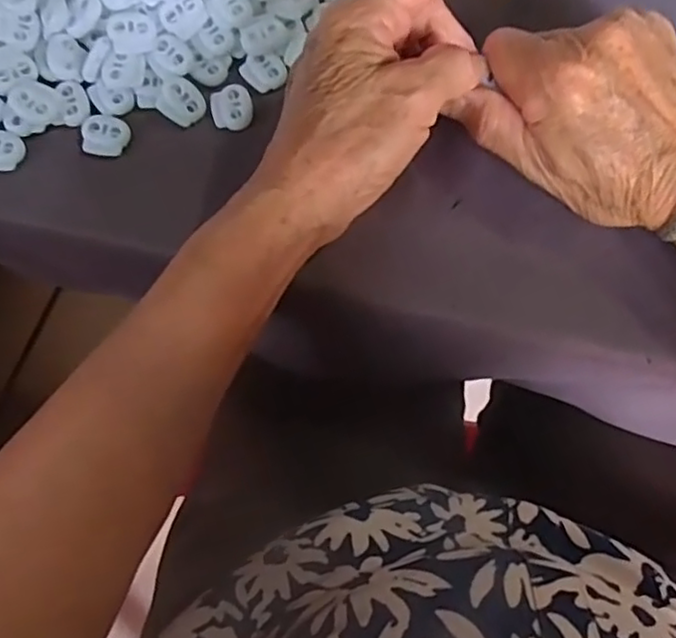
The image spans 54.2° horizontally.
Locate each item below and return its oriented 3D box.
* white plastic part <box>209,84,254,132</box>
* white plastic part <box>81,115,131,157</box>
[{"bbox_3d":[-0.050,-0.101,0.313,0.019,0.004,0.021,-14,78,-5],"label":"white plastic part"},{"bbox_3d":[-0.110,-0.086,0.311,0.021,0.004,0.019,5,77,0],"label":"white plastic part"}]

